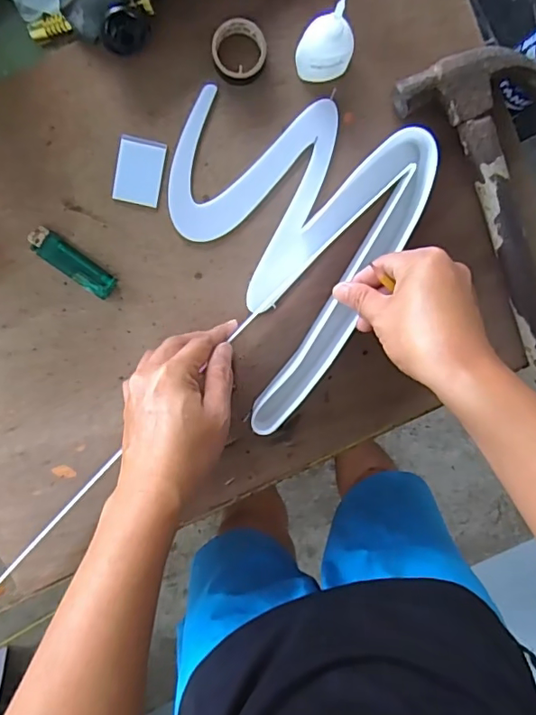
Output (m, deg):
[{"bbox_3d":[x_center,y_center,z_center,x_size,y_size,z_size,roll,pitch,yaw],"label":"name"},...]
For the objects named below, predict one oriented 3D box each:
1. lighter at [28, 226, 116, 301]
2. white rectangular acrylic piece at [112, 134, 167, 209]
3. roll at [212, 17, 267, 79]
[{"bbox_3d":[-0.171,-0.082,0.459,0.079,0.015,0.024,37,96,-10],"label":"lighter"},{"bbox_3d":[-0.111,-0.161,0.452,0.040,0.004,0.054,11,100,-6],"label":"white rectangular acrylic piece"},{"bbox_3d":[-0.023,-0.252,0.431,0.043,0.022,0.043,6,101,-5],"label":"roll"}]

